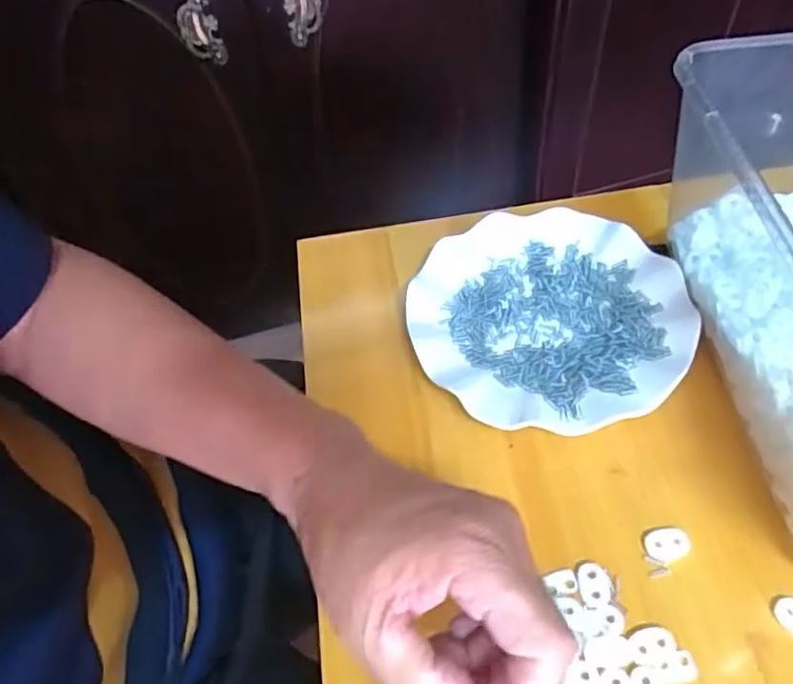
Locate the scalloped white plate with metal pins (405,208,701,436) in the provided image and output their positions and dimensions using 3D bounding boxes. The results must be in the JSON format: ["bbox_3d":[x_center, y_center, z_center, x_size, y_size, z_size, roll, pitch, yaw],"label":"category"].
[{"bbox_3d":[0.099,-0.019,0.429,0.175,0.020,0.178,-3,53,3],"label":"scalloped white plate with metal pins"}]

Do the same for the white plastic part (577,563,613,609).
[{"bbox_3d":[0.104,0.127,0.330,0.016,0.004,0.022,-5,53,2],"label":"white plastic part"}]

